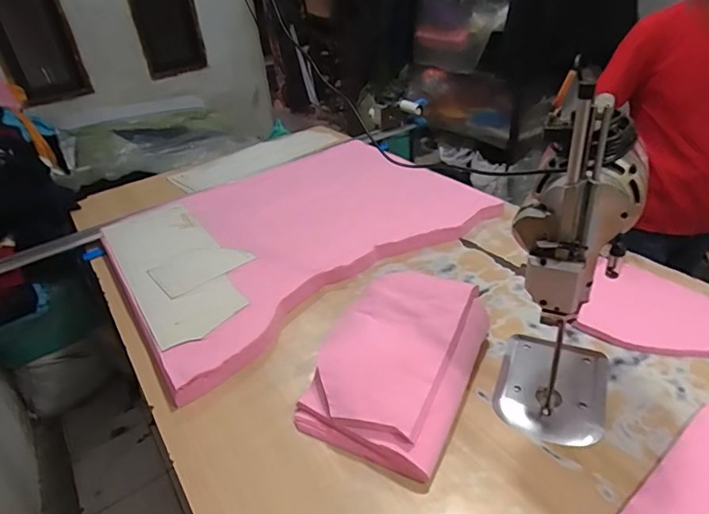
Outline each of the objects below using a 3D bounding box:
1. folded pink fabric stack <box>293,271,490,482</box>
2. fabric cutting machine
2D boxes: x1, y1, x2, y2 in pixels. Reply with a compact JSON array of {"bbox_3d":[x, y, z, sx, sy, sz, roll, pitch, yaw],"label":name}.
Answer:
[{"bbox_3d":[0.078,0.190,0.936,0.294,0.127,0.384,13,38,26],"label":"folded pink fabric stack"},{"bbox_3d":[0.370,0.029,0.775,0.193,0.551,0.241,15,39,29],"label":"fabric cutting machine"}]

